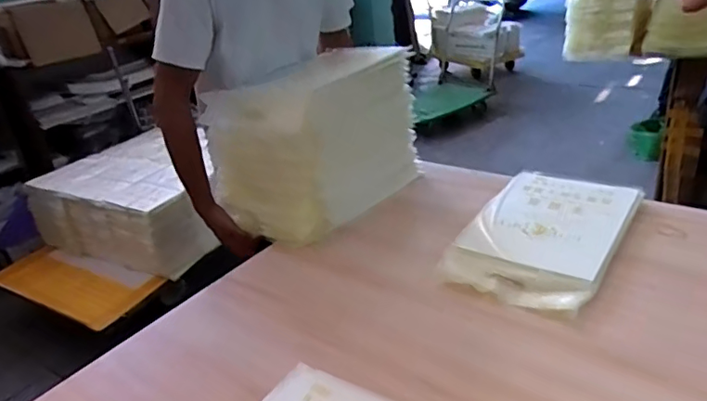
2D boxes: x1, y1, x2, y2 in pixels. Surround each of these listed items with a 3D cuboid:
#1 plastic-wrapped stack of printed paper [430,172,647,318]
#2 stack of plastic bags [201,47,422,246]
[{"bbox_3d":[0.379,0.062,1.097,0.278,0.042,0.453,13,33,35],"label":"plastic-wrapped stack of printed paper"},{"bbox_3d":[-0.073,-0.148,1.312,0.253,0.331,0.457,16,35,40],"label":"stack of plastic bags"}]

